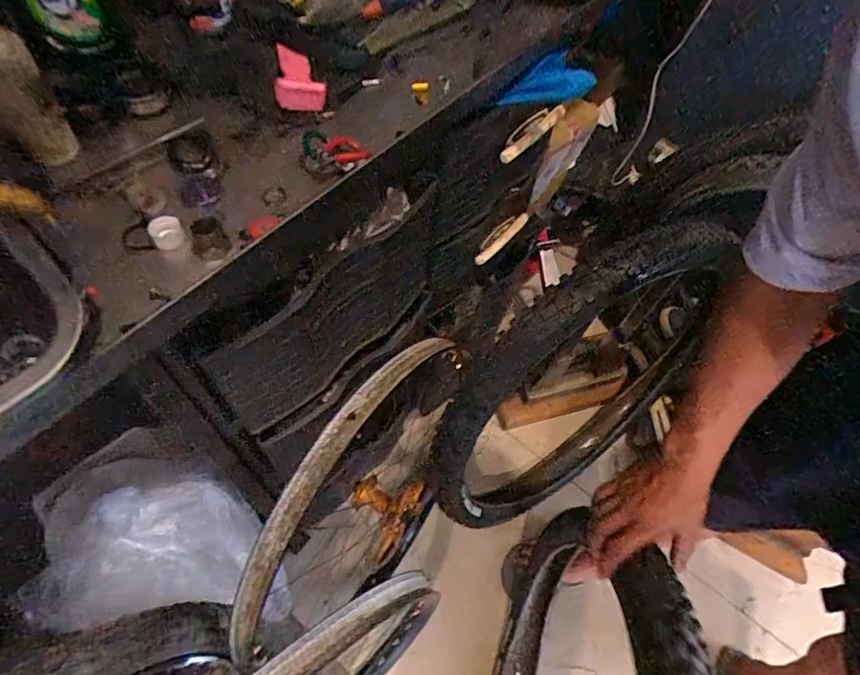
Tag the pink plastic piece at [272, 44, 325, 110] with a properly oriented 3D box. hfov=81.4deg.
[{"bbox_3d":[-0.129,-0.255,0.488,0.045,0.022,0.079,-9,60,-10],"label":"pink plastic piece"}]

